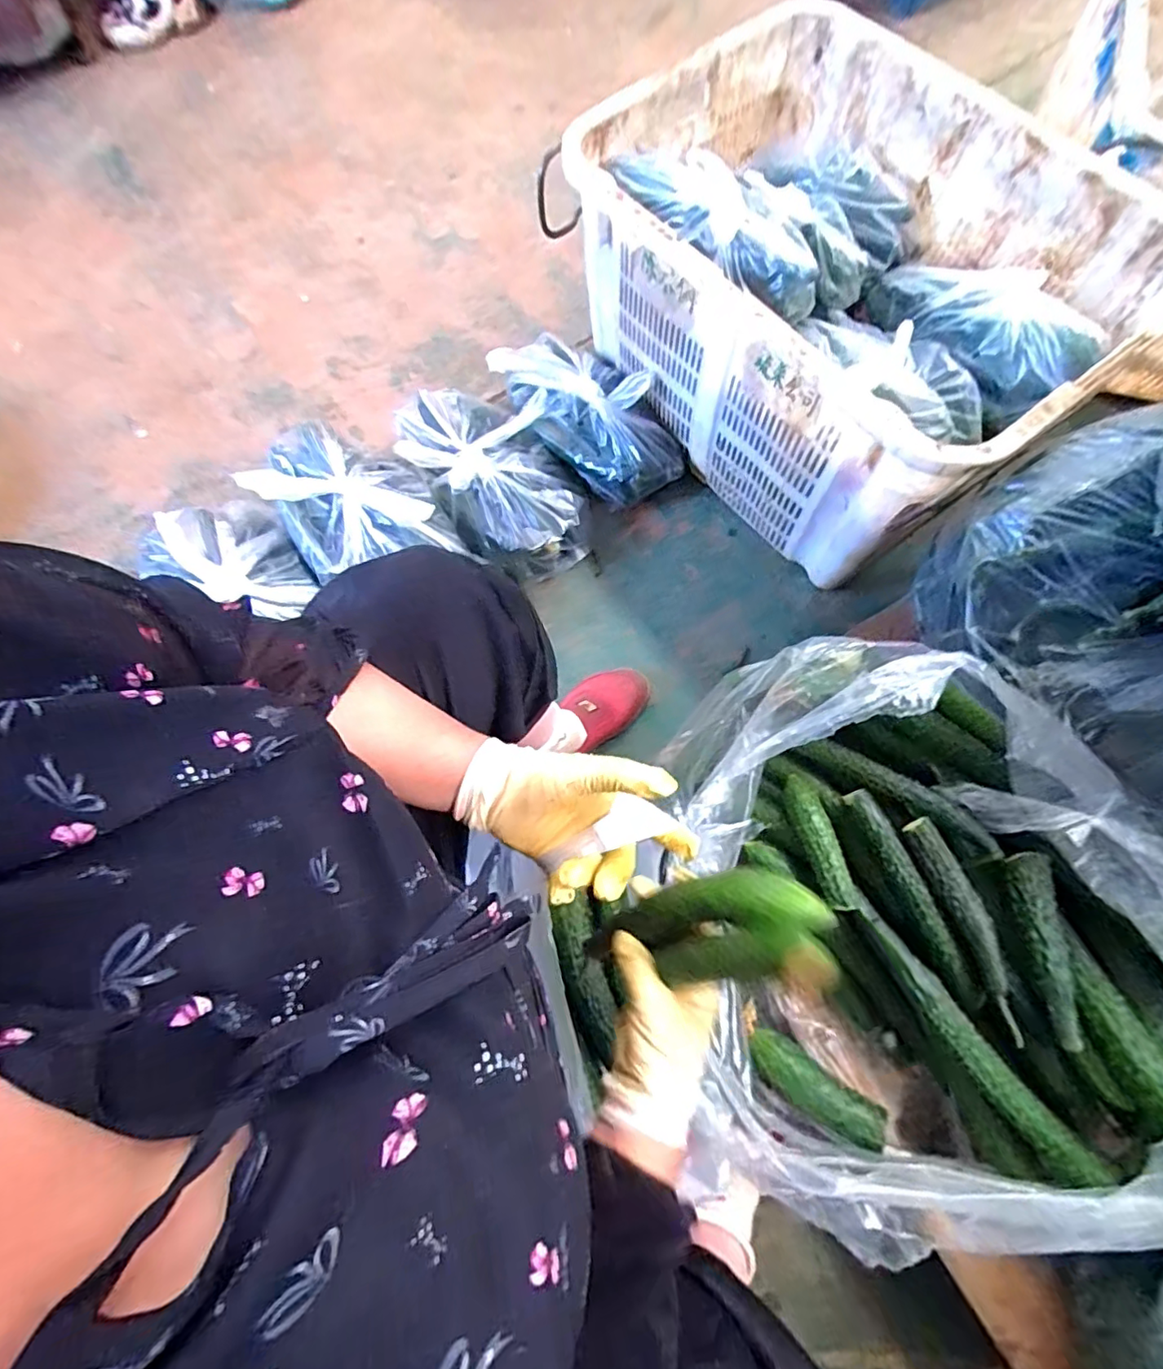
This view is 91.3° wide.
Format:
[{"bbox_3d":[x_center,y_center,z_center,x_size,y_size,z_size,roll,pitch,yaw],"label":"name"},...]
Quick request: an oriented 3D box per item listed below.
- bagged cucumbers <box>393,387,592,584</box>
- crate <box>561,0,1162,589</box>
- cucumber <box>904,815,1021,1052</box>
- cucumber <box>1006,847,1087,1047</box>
[{"bbox_3d":[-0.134,-0.329,0.910,0.214,0.137,0.343,-36,75,-8],"label":"bagged cucumbers"},{"bbox_3d":[0.349,-0.530,0.803,0.474,0.298,0.668,-34,75,-8],"label":"crate"},{"bbox_3d":[0.347,0.215,0.508,0.027,0.029,0.191,-22,74,-5],"label":"cucumber"},{"bbox_3d":[0.402,0.228,0.496,0.038,0.031,0.152,0,73,2],"label":"cucumber"}]

